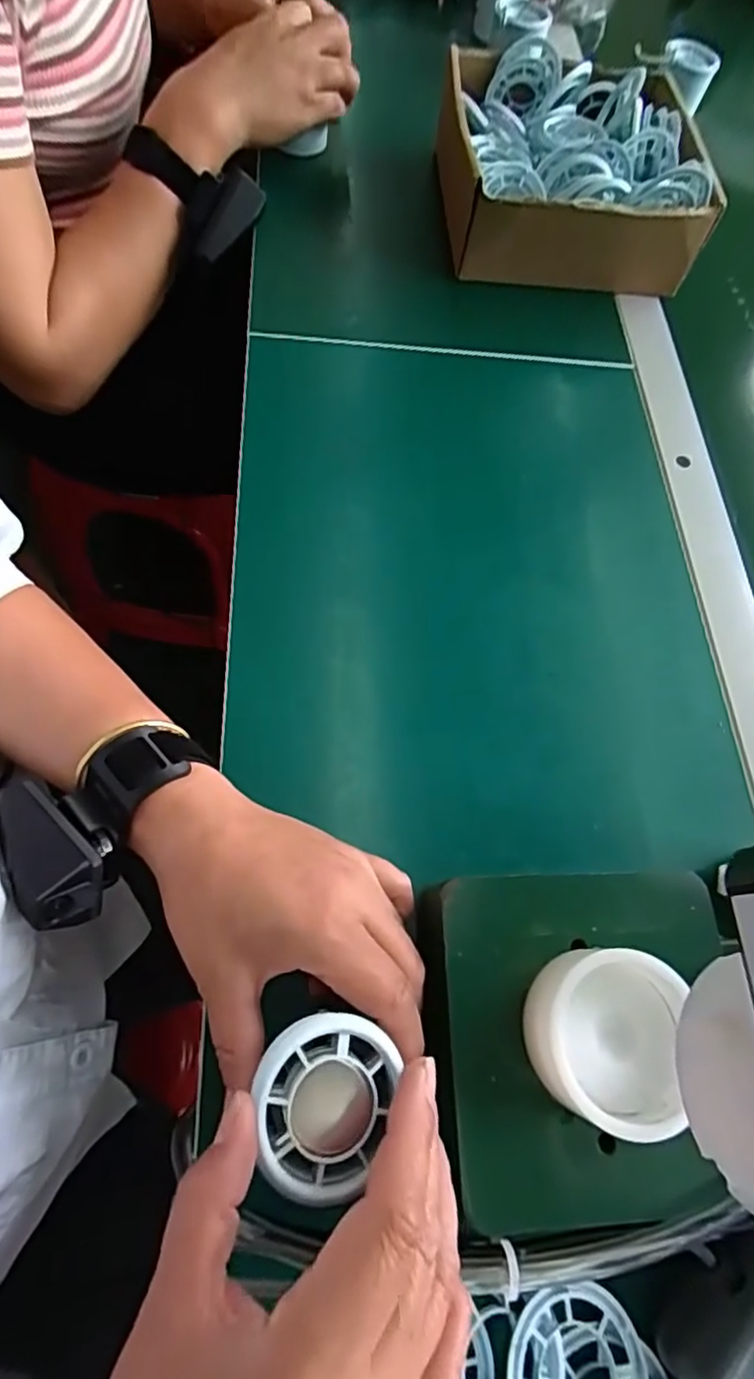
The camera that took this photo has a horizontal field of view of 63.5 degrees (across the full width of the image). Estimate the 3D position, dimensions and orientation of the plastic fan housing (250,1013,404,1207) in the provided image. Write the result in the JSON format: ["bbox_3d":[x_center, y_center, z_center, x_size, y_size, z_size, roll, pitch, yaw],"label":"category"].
[{"bbox_3d":[-0.019,0.145,0.215,0.045,0.020,0.055,22,67,6],"label":"plastic fan housing"}]

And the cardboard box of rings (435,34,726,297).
[{"bbox_3d":[0.158,-0.448,0.521,0.201,0.078,0.224,-3,67,-9],"label":"cardboard box of rings"}]

